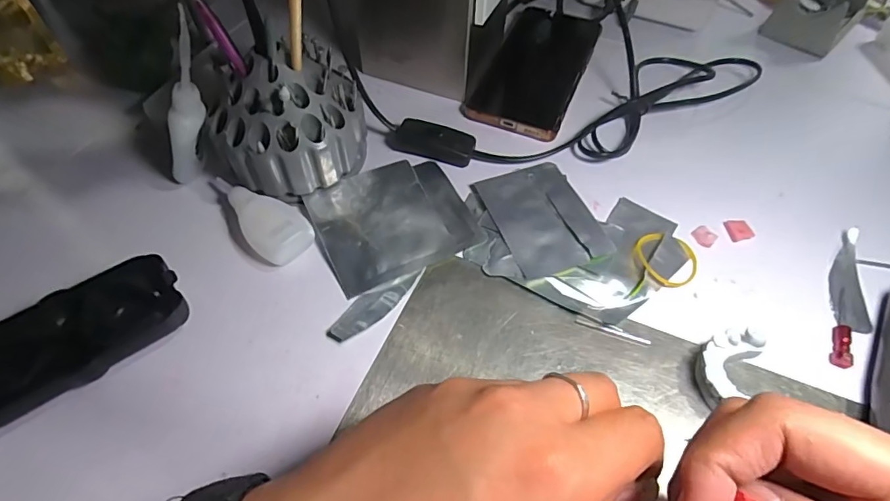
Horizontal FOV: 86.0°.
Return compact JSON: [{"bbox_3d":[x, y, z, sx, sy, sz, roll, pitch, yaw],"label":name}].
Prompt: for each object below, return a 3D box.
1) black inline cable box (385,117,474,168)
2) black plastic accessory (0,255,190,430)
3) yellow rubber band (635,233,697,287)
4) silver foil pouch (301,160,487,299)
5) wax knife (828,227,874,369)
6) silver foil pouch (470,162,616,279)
[{"bbox_3d":[-0.011,-0.085,0.364,0.066,0.017,0.022,14,56,9],"label":"black inline cable box"},{"bbox_3d":[-0.200,0.051,0.258,0.115,0.033,0.057,-29,60,-19],"label":"black plastic accessory"},{"bbox_3d":[0.146,0.005,0.313,0.041,0.005,0.040,0,55,0],"label":"yellow rubber band"},{"bbox_3d":[-0.036,-0.023,0.327,0.101,0.008,0.088,-22,58,-15],"label":"silver foil pouch"},{"bbox_3d":[0.255,0.028,0.297,0.022,0.007,0.105,22,58,14],"label":"wax knife"},{"bbox_3d":[0.066,-0.024,0.330,0.066,0.006,0.088,-16,57,-12],"label":"silver foil pouch"}]

